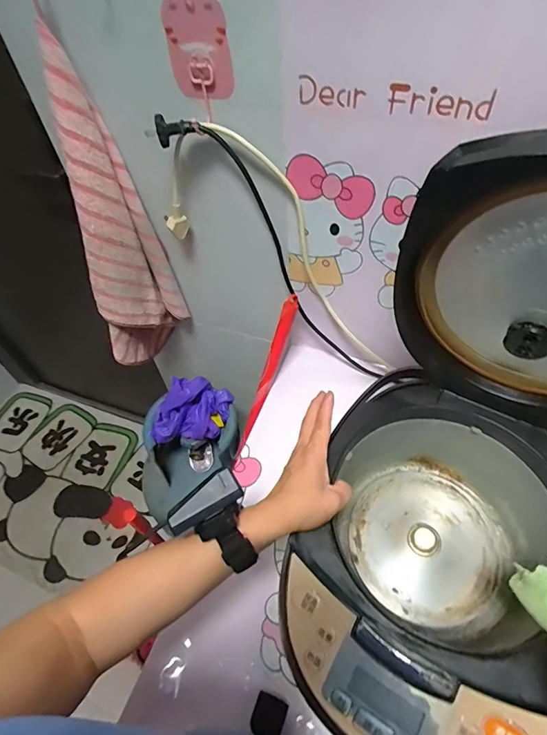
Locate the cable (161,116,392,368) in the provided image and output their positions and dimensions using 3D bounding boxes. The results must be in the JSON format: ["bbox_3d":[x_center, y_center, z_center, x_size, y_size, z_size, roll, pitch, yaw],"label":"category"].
[{"bbox_3d":[0.032,-0.136,0.616,0.180,0.465,0.038,-22,38,45],"label":"cable"}]

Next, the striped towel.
[{"bbox_3d":[-0.241,-0.181,0.615,0.133,0.459,0.087,-31,56,-17],"label":"striped towel"}]

